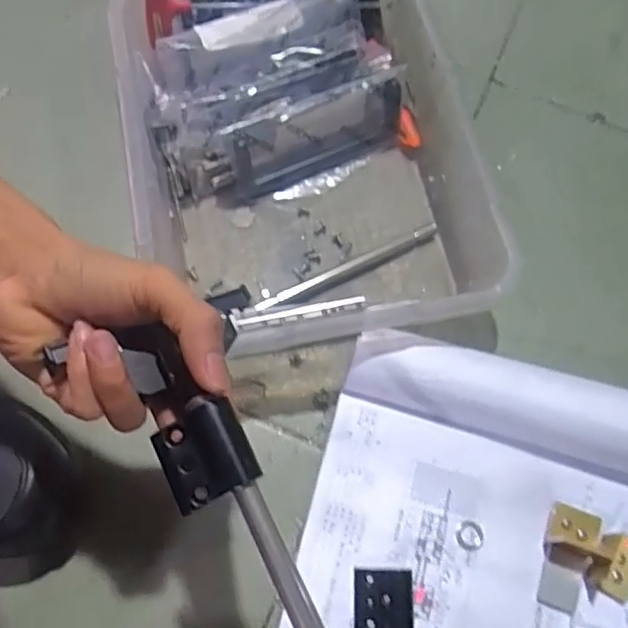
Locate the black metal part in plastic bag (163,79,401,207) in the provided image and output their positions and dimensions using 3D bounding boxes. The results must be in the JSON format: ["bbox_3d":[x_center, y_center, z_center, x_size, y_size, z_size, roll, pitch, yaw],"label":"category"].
[{"bbox_3d":[-0.022,-0.146,0.527,0.204,0.066,0.060,-14,70,-9],"label":"black metal part in plastic bag"}]

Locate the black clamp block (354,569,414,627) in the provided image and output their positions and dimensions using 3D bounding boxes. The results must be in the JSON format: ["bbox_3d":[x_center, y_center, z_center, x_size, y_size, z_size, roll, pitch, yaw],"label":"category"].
[{"bbox_3d":[0.047,0.198,0.420,0.038,0.015,0.046,3,68,-2],"label":"black clamp block"}]

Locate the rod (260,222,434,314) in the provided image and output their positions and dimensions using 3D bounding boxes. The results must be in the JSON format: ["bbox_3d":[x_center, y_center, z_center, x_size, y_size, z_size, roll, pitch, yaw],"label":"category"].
[{"bbox_3d":[0.028,-0.040,0.512,0.166,0.007,0.013,-25,72,-13],"label":"rod"}]

